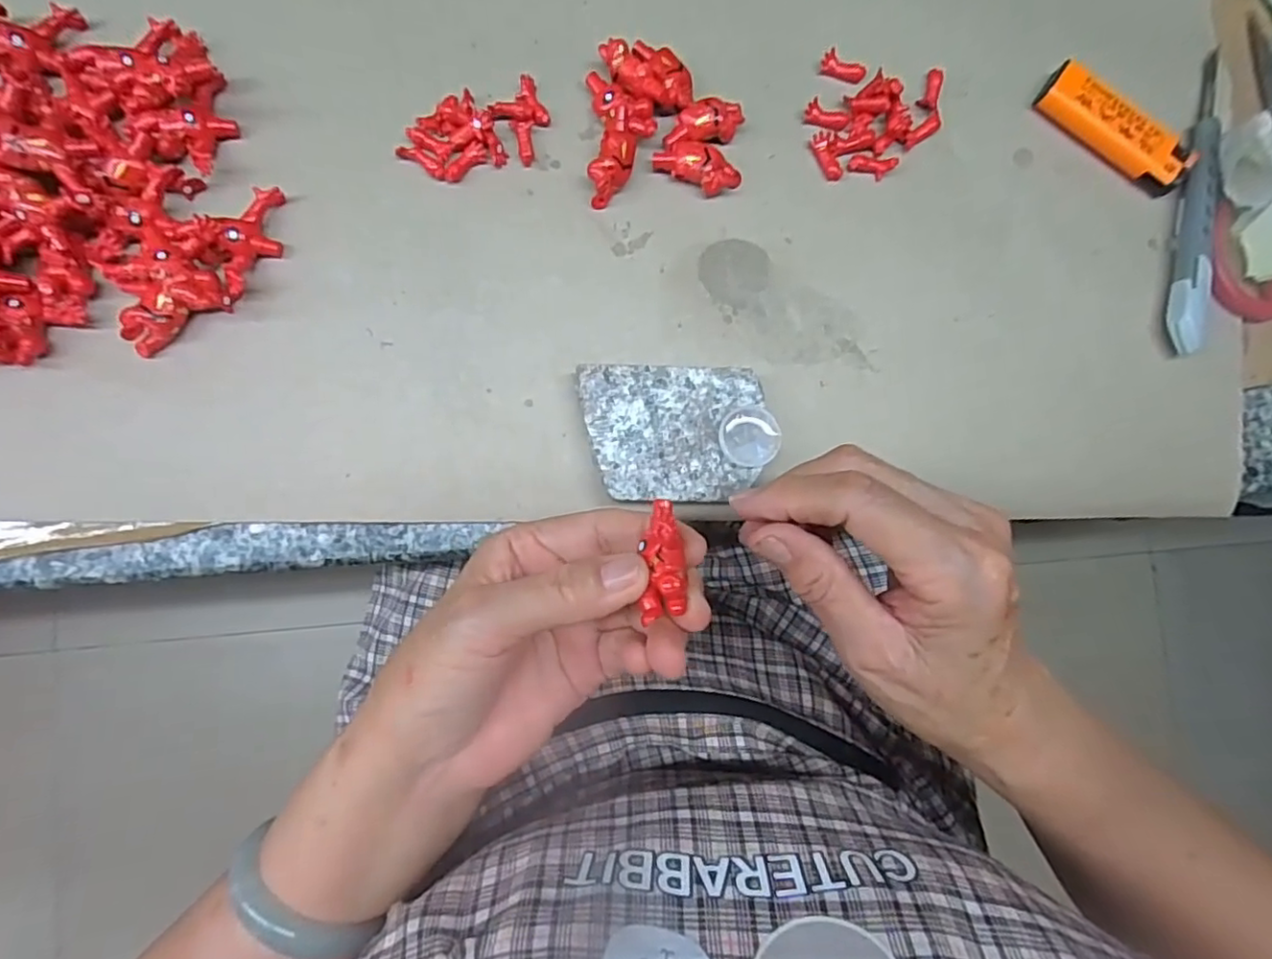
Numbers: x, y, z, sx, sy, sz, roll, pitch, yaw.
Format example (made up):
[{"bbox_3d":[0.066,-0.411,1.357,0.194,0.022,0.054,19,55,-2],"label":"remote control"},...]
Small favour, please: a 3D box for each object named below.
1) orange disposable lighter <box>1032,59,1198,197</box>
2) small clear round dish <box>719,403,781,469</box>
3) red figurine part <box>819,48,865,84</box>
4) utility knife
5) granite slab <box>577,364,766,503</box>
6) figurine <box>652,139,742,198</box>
[{"bbox_3d":[0.235,-0.172,0.299,0.079,0.014,0.025,32,84,-1],"label":"orange disposable lighter"},{"bbox_3d":[0.050,-0.019,0.269,0.026,0.004,0.026,0,86,-2],"label":"small clear round dish"},{"bbox_3d":[0.104,-0.206,0.303,0.023,0.007,0.009,14,86,-3],"label":"red figurine part"},{"bbox_3d":[0.276,-0.139,0.297,0.018,0.015,0.155,10,85,-3],"label":"utility knife"},{"bbox_3d":[0.015,-0.020,0.278,0.078,0.019,0.059,1,85,-4],"label":"granite slab"},{"bbox_3d":[0.030,-0.150,0.290,0.041,0.014,0.018,24,84,-2],"label":"figurine"}]

